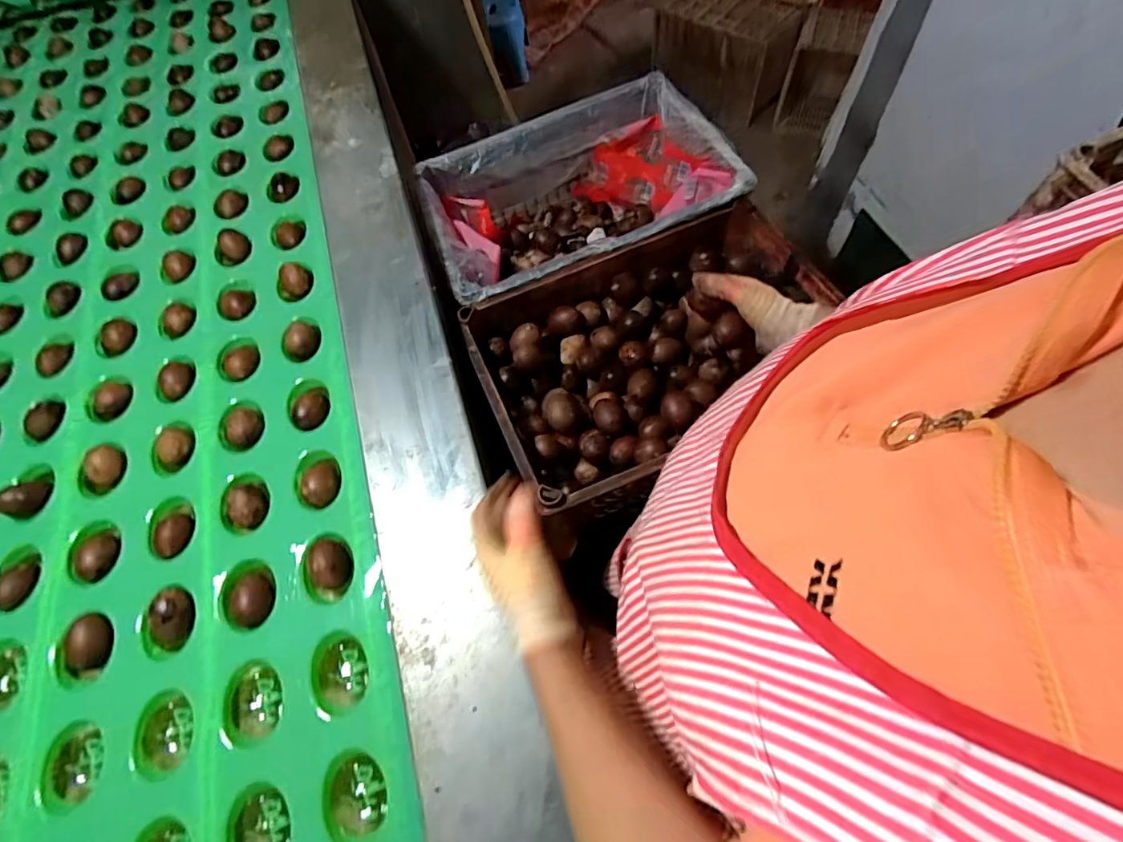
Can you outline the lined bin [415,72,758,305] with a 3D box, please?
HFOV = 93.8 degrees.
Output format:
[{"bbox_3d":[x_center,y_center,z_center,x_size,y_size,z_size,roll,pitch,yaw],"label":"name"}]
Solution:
[{"bbox_3d":[0.028,-0.323,0.854,0.448,0.189,0.304,-21,64,-4],"label":"lined bin"}]

